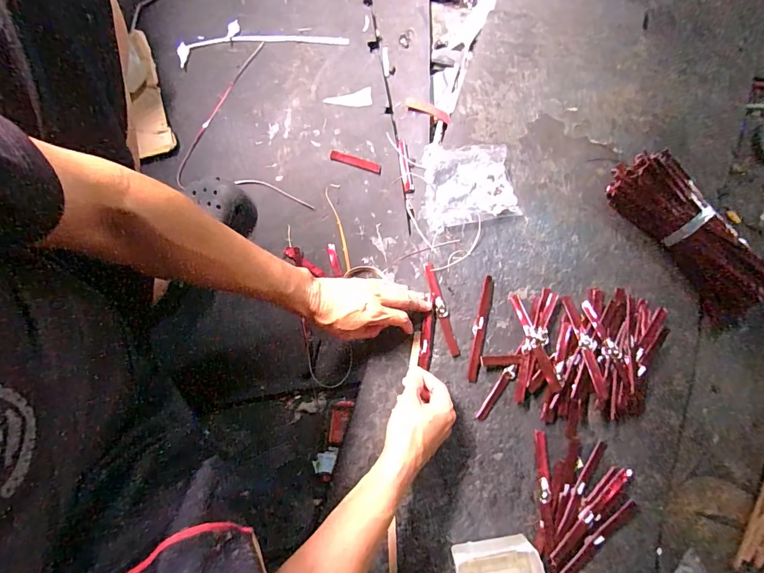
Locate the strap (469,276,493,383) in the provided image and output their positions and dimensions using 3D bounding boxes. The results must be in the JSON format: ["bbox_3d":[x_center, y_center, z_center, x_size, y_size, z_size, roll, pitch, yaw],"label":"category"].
[{"bbox_3d":[0.141,0.060,0.573,0.017,0.004,0.153,11,79,1],"label":"strap"}]

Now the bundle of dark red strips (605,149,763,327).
[{"bbox_3d":[0.434,-0.072,0.571,0.075,0.067,0.263,-33,80,-7],"label":"bundle of dark red strips"}]

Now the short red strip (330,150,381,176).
[{"bbox_3d":[-0.041,-0.196,0.626,0.083,0.004,0.016,18,79,3],"label":"short red strip"}]

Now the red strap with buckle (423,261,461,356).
[{"bbox_3d":[0.086,0.033,0.574,0.018,0.008,0.138,-14,79,-4],"label":"red strap with buckle"}]

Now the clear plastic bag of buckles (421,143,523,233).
[{"bbox_3d":[0.130,-0.158,0.609,0.148,0.035,0.122,-12,79,-3],"label":"clear plastic bag of buckles"}]

